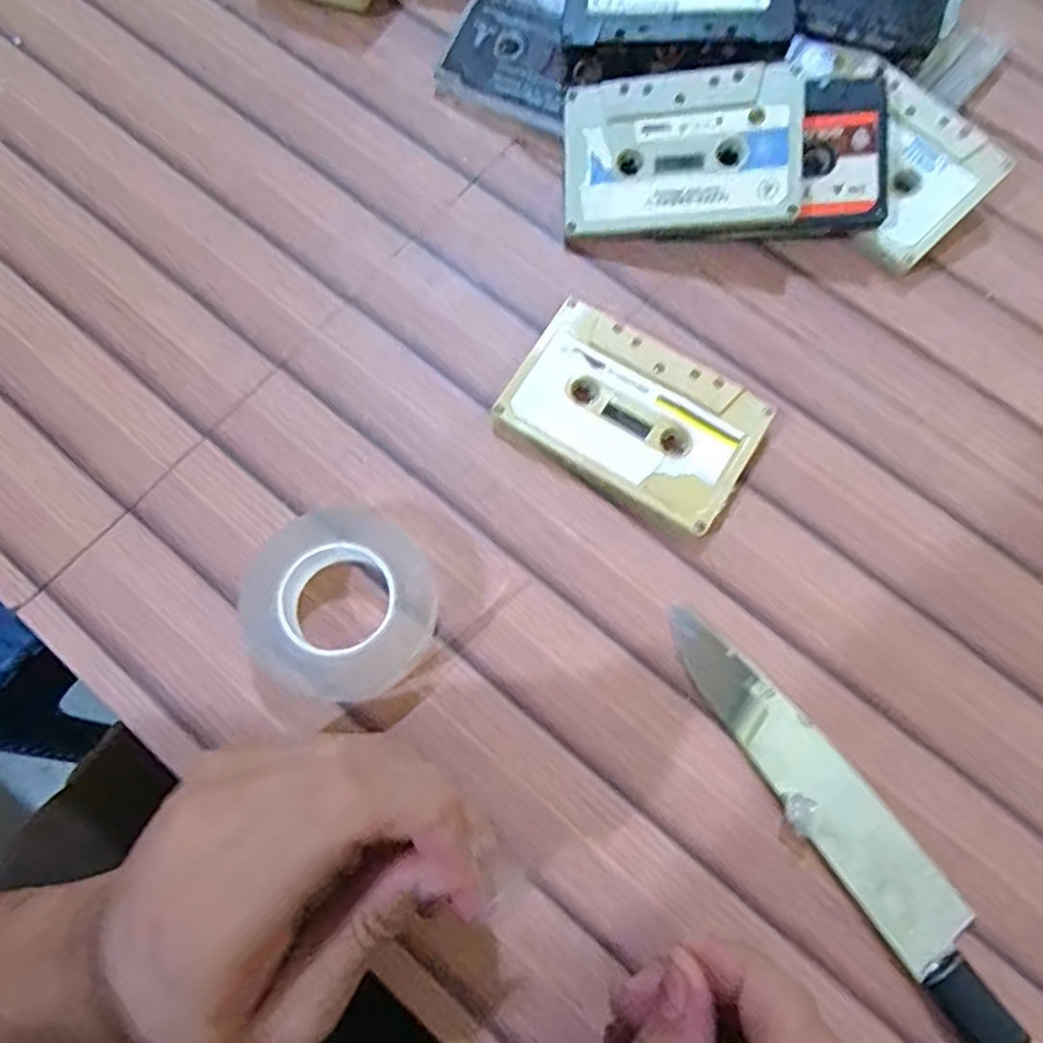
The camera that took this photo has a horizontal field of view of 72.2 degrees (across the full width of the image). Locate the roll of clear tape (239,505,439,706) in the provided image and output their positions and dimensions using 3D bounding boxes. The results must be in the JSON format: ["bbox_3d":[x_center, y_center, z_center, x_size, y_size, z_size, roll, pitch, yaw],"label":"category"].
[{"bbox_3d":[-0.066,0.030,0.267,0.063,0.026,0.068,0,73,0],"label":"roll of clear tape"}]

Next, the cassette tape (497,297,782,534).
[{"bbox_3d":[0.046,-0.044,0.296,0.098,0.013,0.063,30,75,9],"label":"cassette tape"}]

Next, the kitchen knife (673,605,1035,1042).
[{"bbox_3d":[0.134,0.132,0.241,0.033,0.017,0.243,-35,76,-10],"label":"kitchen knife"}]

